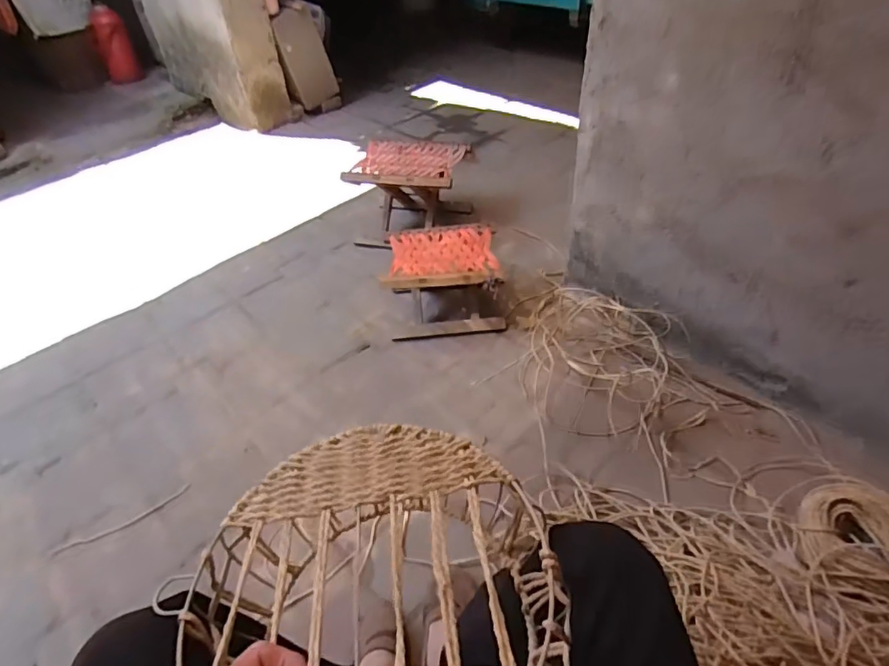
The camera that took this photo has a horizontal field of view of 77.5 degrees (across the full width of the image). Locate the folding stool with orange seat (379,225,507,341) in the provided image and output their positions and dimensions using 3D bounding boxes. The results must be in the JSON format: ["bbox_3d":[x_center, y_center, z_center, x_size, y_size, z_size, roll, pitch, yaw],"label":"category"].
[{"bbox_3d":[0.003,-0.128,1.400,0.270,0.196,0.239,-2,43,3],"label":"folding stool with orange seat"}]

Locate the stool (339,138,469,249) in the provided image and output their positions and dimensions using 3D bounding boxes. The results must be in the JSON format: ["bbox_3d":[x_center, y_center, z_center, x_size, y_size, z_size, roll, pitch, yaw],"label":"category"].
[{"bbox_3d":[-0.102,-0.411,1.687,0.322,0.235,0.334,6,44,11],"label":"stool"}]

